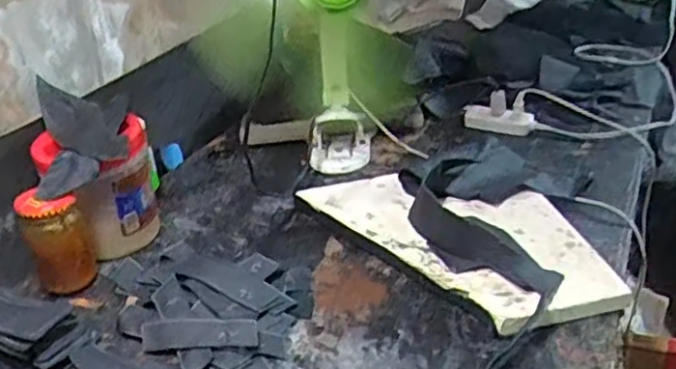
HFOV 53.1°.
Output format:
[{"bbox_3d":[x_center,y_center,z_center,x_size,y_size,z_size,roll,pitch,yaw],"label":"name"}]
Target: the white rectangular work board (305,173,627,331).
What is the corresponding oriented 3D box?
[{"bbox_3d":[0.140,0.049,0.772,0.188,0.034,0.385,-24,34,-31],"label":"white rectangular work board"}]

